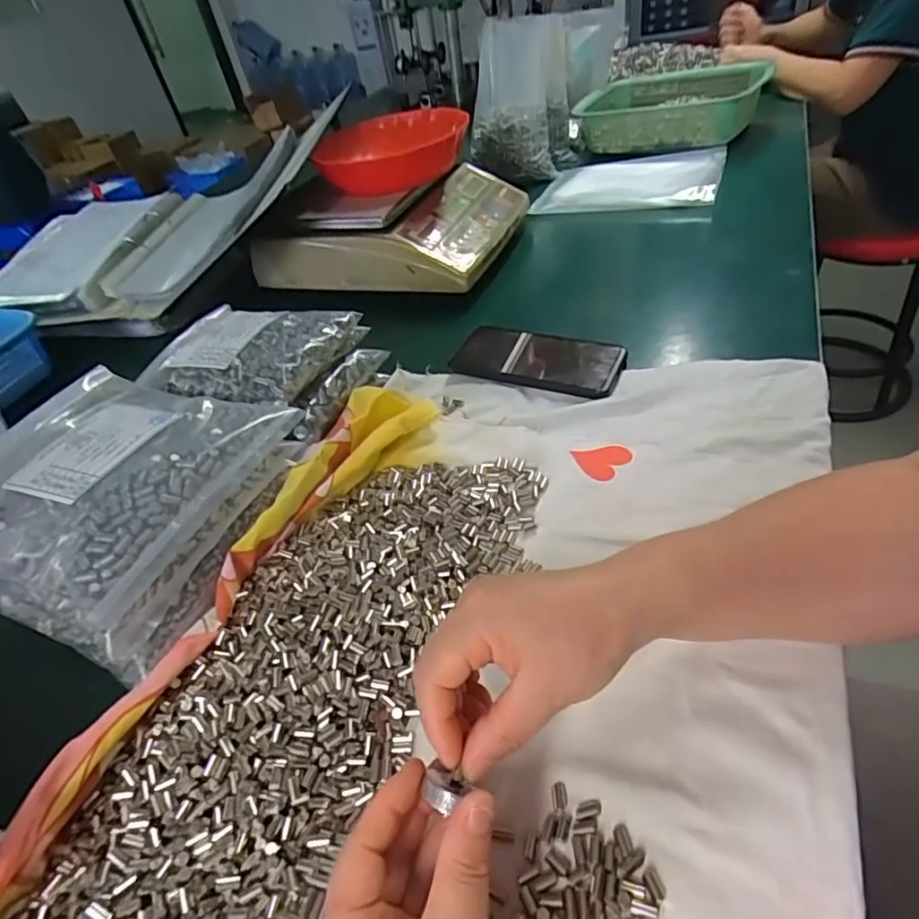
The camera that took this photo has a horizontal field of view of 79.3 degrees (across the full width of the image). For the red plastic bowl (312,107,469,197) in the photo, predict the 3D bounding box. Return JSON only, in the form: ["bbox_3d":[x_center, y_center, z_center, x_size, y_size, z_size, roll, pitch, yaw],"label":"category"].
[{"bbox_3d":[-0.093,-0.407,0.736,0.203,0.066,0.154,-3,44,10],"label":"red plastic bowl"}]

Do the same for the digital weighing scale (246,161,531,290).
[{"bbox_3d":[-0.090,-0.339,0.792,0.307,0.082,0.307,11,47,18],"label":"digital weighing scale"}]

